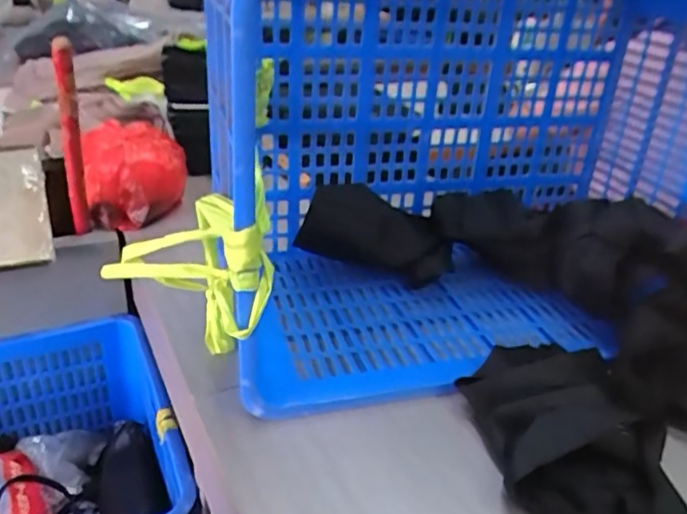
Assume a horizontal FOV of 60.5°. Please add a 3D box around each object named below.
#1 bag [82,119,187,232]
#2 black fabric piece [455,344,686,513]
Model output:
[{"bbox_3d":[-0.339,-0.138,0.966,0.161,0.118,0.185,-8,31,-20],"label":"bag"},{"bbox_3d":[0.212,0.168,0.559,0.156,0.062,0.191,-2,30,-10],"label":"black fabric piece"}]

